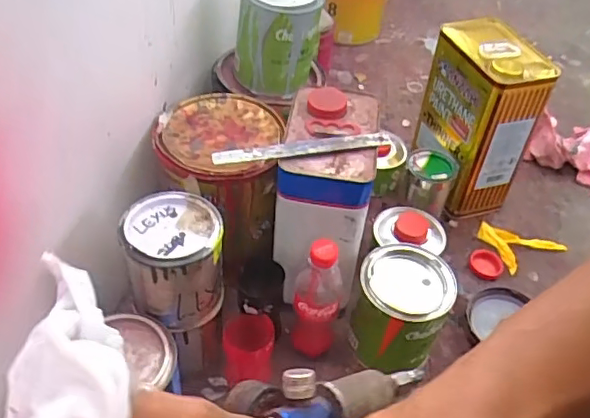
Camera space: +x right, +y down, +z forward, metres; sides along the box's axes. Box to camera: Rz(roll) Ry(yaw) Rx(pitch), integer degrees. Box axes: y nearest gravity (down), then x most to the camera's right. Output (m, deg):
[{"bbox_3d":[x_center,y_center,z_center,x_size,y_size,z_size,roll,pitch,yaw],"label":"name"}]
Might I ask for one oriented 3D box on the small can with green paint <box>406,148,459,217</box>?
[{"bbox_3d":[0.200,-0.040,0.870,0.070,0.088,0.069,2,46,-2],"label":"small can with green paint"}]

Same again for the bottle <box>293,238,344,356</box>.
[{"bbox_3d":[0.026,0.112,0.667,0.056,0.195,0.057,9,46,4],"label":"bottle"}]

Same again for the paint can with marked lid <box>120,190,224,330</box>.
[{"bbox_3d":[-0.126,0.053,0.611,0.101,0.106,0.106,3,45,-2],"label":"paint can with marked lid"}]

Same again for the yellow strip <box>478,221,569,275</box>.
[{"bbox_3d":[0.336,0.043,0.862,0.107,0.018,0.085,-21,51,-24],"label":"yellow strip"}]

